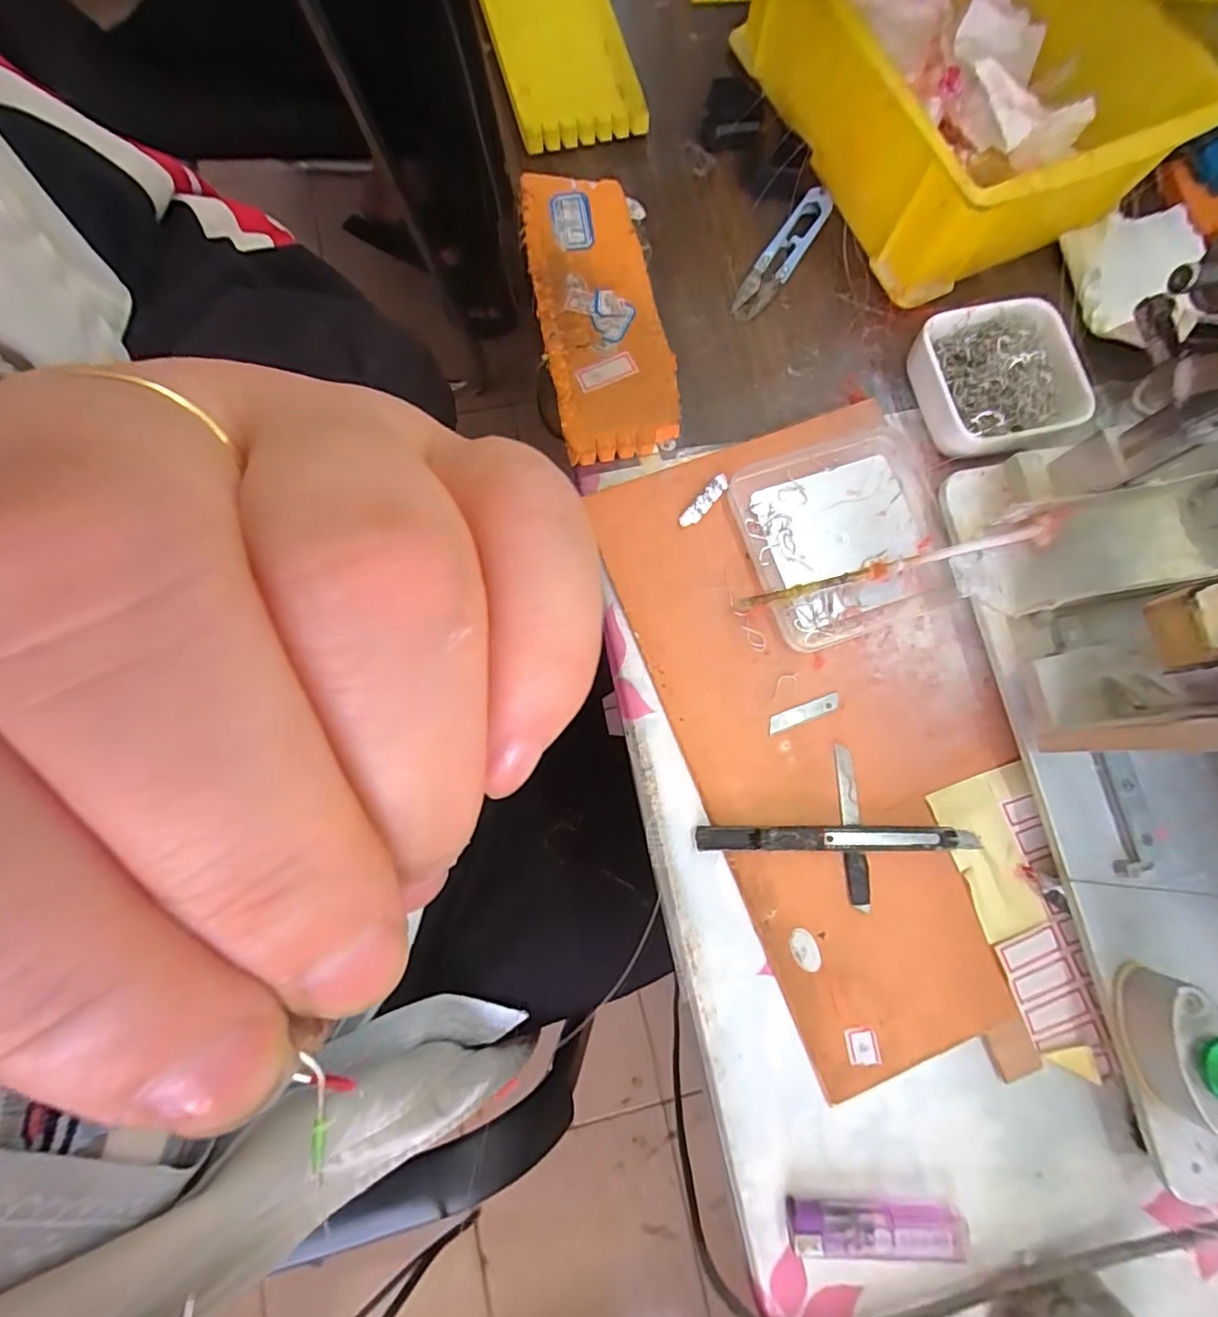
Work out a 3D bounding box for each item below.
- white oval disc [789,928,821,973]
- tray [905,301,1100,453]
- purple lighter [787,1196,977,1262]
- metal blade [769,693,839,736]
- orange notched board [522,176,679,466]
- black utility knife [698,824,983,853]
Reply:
[{"bbox_3d":[0.095,0.141,0.269,0.013,0.004,0.019,-22,79,-5],"label":"white oval disc"},{"bbox_3d":[0.221,-0.158,0.322,0.087,0.028,0.082,-10,78,-3],"label":"tray"},{"bbox_3d":[0.118,0.251,0.245,0.079,0.007,0.019,4,78,0],"label":"purple lighter"},{"bbox_3d":[0.102,0.028,0.291,0.040,0.004,0.009,-21,79,-5],"label":"metal blade"},{"bbox_3d":[-0.007,-0.205,0.331,0.068,0.019,0.186,-12,78,-3],"label":"orange notched board"},{"bbox_3d":[0.113,0.089,0.276,0.137,0.009,0.012,0,78,-1],"label":"black utility knife"}]

